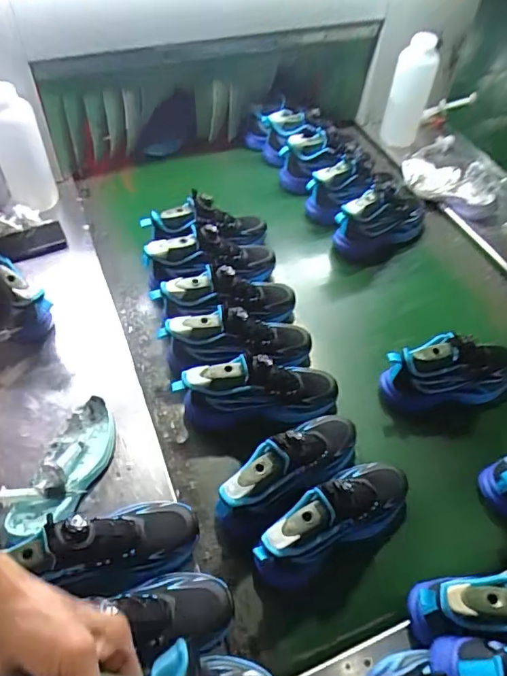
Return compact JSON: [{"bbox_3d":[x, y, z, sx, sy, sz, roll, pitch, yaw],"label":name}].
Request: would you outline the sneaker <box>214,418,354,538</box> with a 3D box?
[{"bbox_3d":[0.058,0.184,0.720,0.263,0.143,0.089,-21,54,-35],"label":"sneaker"}]

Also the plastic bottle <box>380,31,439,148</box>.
[{"bbox_3d":[0.362,-0.569,1.166,0.092,0.230,0.070,14,52,9],"label":"plastic bottle"}]

